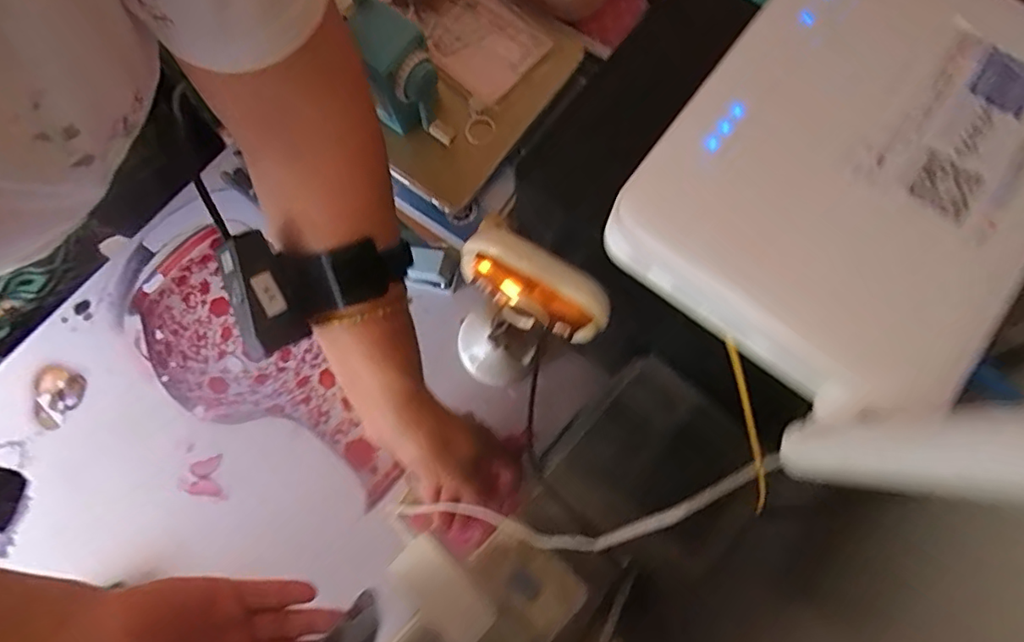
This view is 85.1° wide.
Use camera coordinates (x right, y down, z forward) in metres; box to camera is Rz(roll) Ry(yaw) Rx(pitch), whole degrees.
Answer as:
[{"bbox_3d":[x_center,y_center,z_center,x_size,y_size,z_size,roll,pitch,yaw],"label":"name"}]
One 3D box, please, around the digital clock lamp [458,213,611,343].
[{"bbox_3d":[0.010,-0.016,0.260,0.073,0.030,0.030,30,79,8],"label":"digital clock lamp"}]

